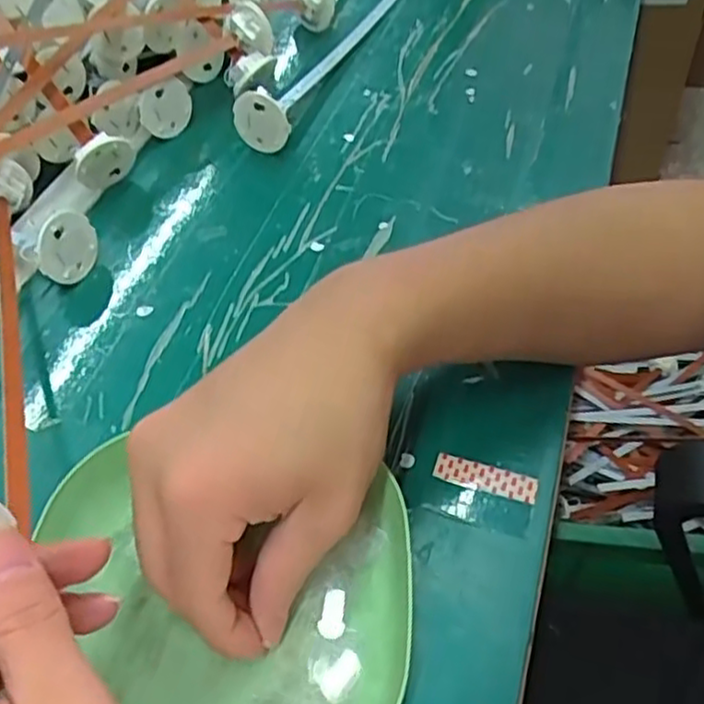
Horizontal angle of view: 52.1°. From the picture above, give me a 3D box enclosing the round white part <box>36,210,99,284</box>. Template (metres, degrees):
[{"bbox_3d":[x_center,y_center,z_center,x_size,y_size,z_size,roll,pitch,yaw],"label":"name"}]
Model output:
[{"bbox_3d":[-0.153,-0.055,0.390,0.010,0.039,0.035,21,55,20],"label":"round white part"}]

